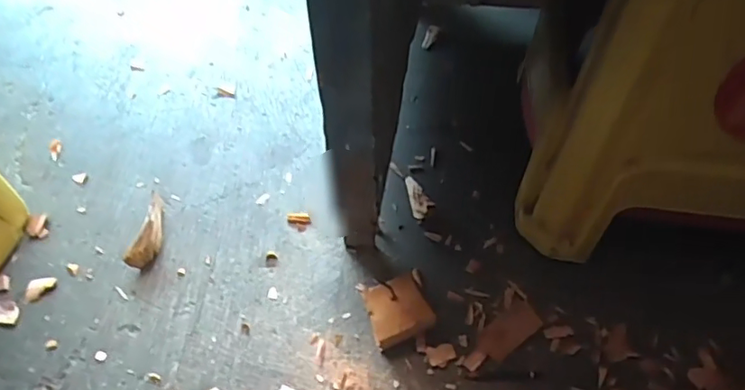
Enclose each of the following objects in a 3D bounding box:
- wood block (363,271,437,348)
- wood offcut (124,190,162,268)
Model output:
[{"bbox_3d":[0.027,0.124,0.636,0.067,0.042,0.072,-18,54,-13],"label":"wood block"},{"bbox_3d":[-0.267,0.044,0.702,0.028,0.032,0.095,6,53,5],"label":"wood offcut"}]

